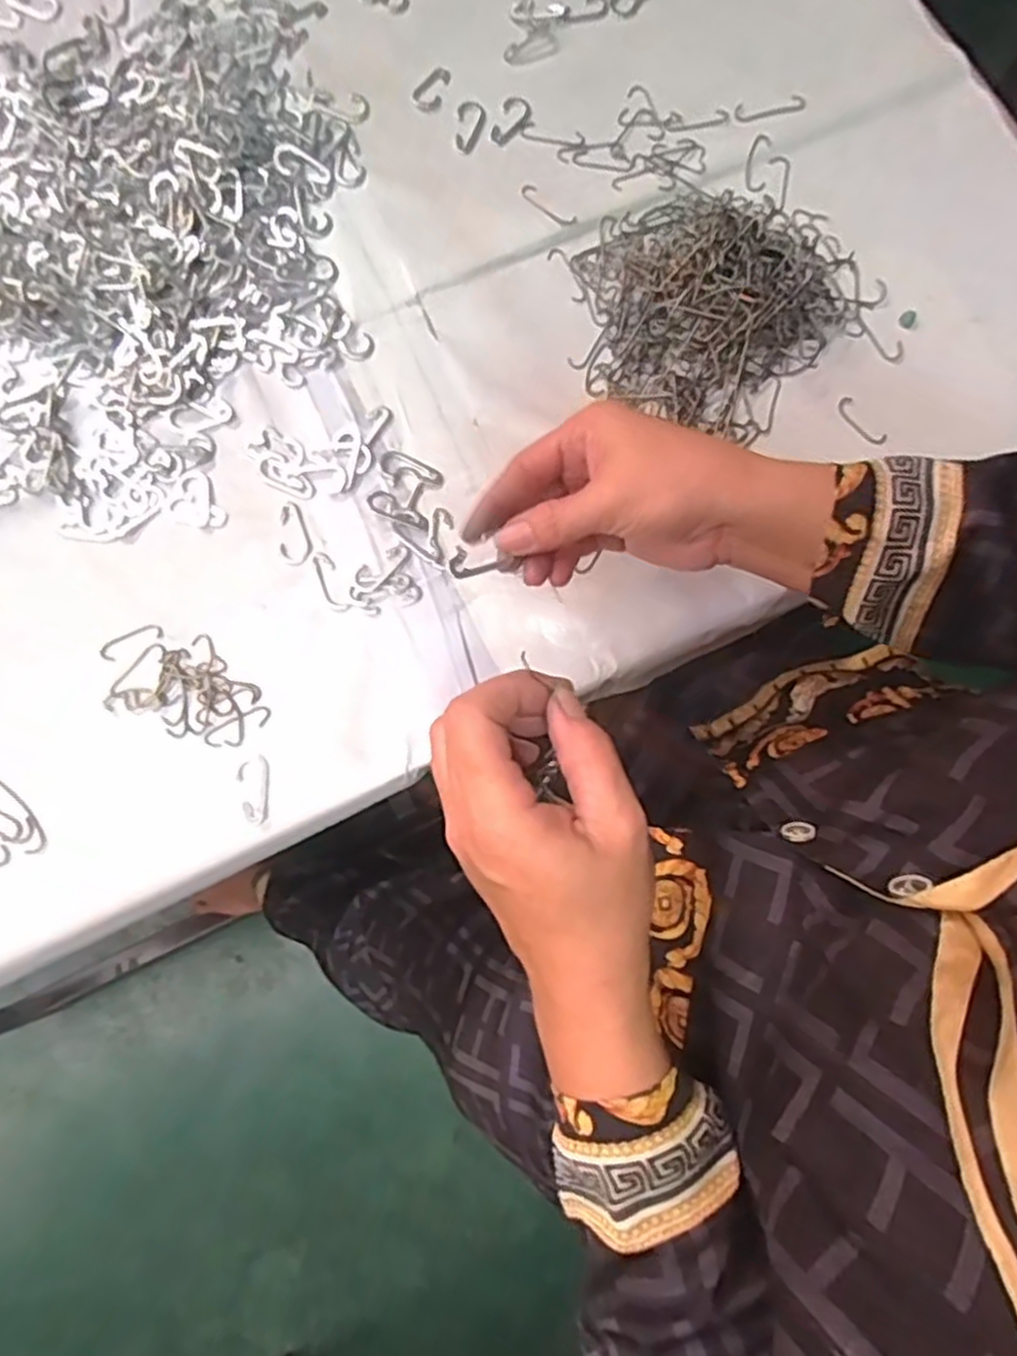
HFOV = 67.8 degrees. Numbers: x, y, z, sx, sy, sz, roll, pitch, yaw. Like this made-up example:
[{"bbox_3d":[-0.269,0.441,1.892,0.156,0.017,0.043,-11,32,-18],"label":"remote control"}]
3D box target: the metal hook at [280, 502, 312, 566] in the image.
[{"bbox_3d":[-0.120,-0.081,0.423,0.017,0.004,0.036,-10,79,-1],"label":"metal hook"}]

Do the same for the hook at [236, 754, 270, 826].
[{"bbox_3d":[-0.132,0.057,0.392,0.016,0.004,0.036,-8,78,-1],"label":"hook"}]

